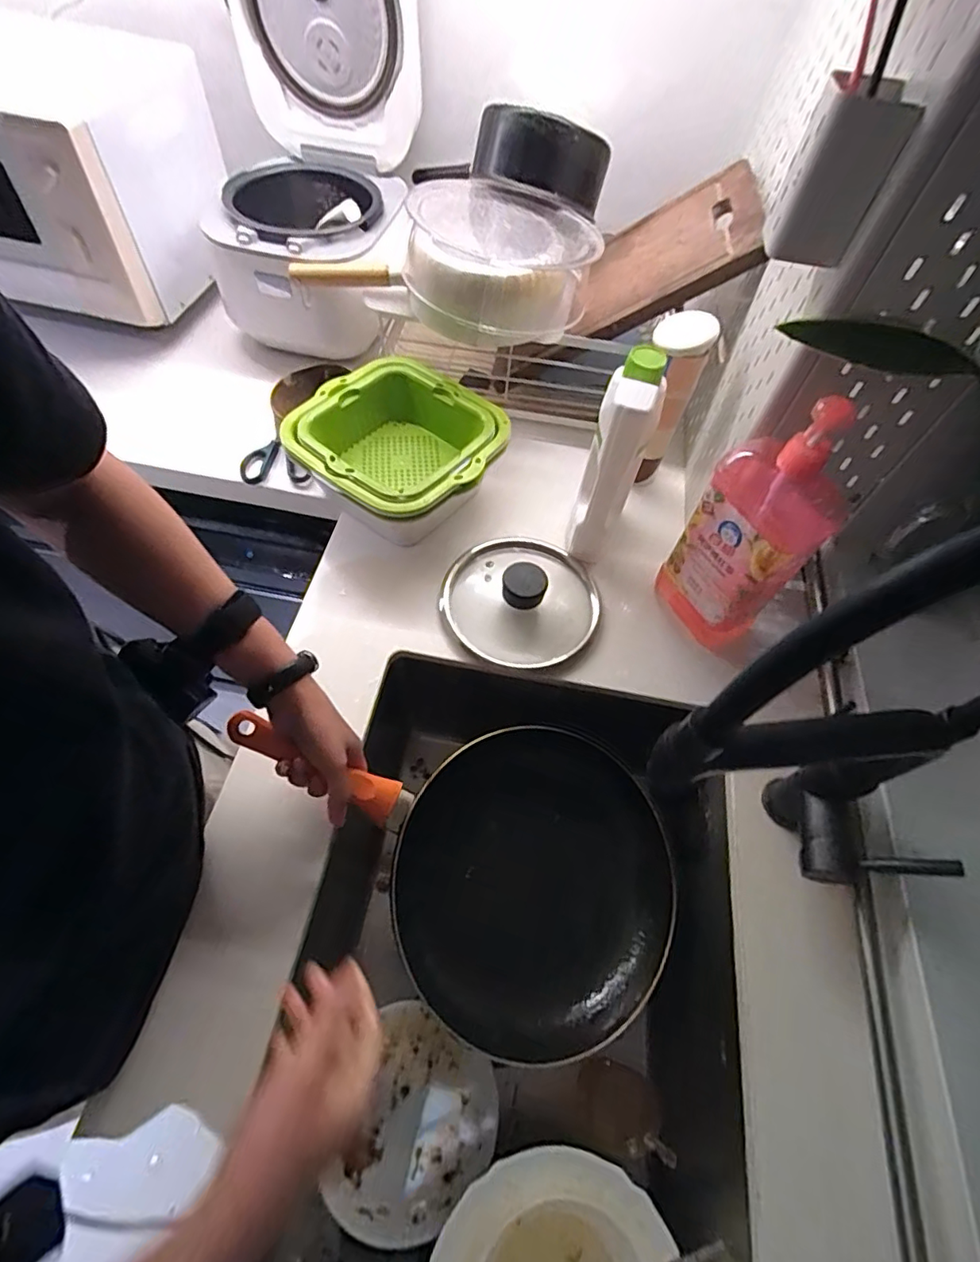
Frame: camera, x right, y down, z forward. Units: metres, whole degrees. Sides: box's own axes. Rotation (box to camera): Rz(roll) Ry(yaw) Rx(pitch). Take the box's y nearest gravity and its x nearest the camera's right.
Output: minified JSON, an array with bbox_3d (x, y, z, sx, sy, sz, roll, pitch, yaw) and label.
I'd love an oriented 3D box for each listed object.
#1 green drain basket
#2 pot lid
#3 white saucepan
[{"bbox_3d":[-0.115,-0.227,0.685,0.229,0.079,0.218,29,61,13],"label":"green drain basket"},{"bbox_3d":[0.034,-0.043,0.638,0.176,0.056,0.176,2,59,-3],"label":"pot lid"},{"bbox_3d":[-0.053,-0.486,0.700,0.355,0.103,0.228,20,60,8],"label":"white saucepan"}]

